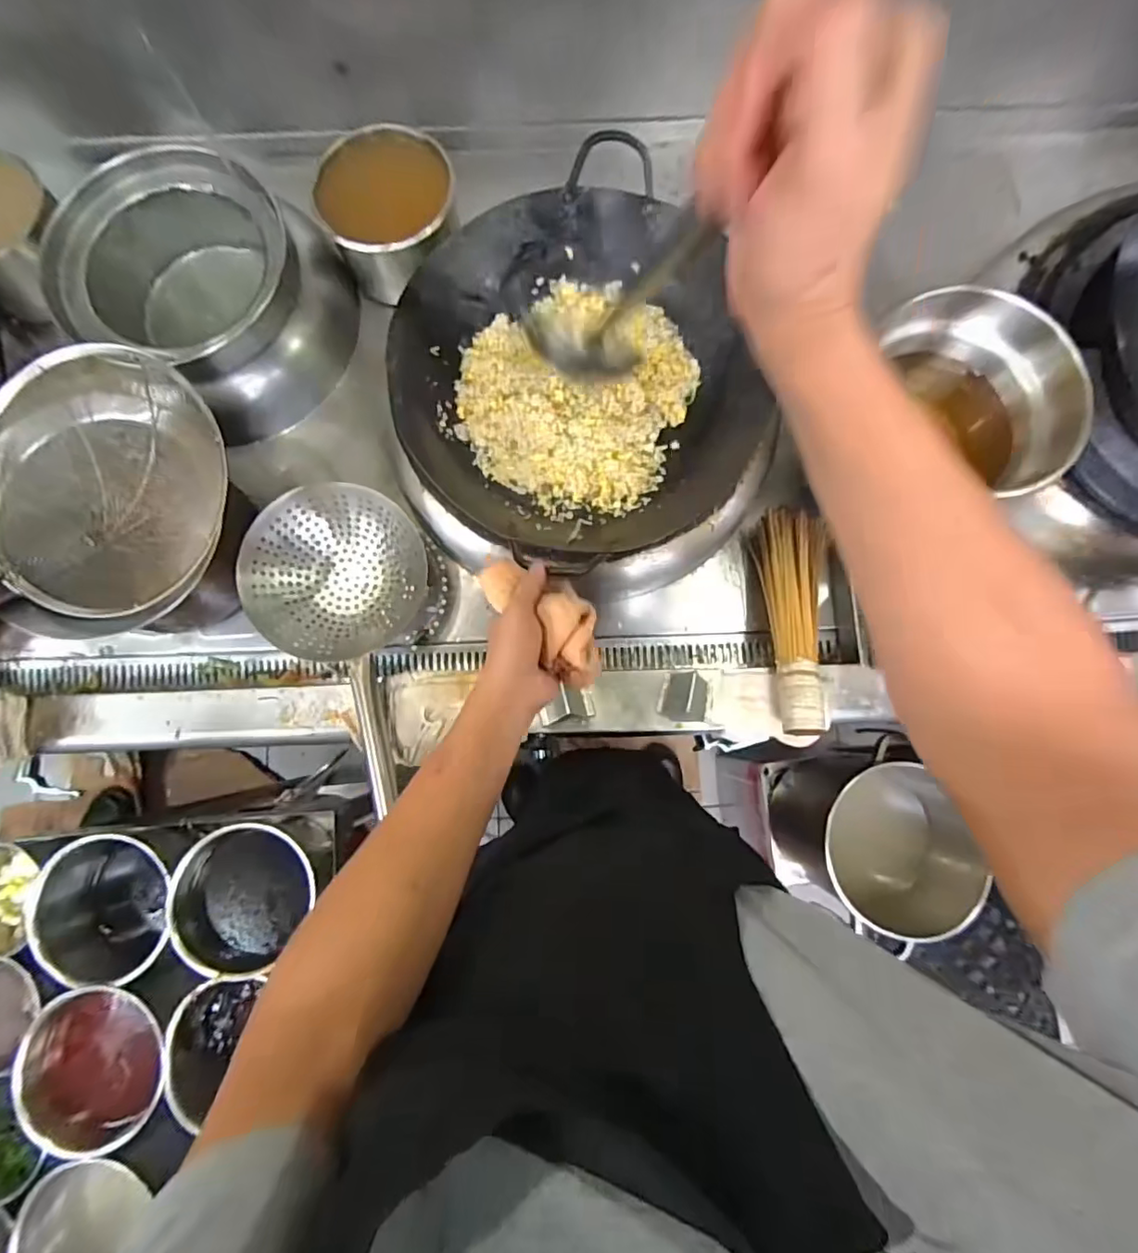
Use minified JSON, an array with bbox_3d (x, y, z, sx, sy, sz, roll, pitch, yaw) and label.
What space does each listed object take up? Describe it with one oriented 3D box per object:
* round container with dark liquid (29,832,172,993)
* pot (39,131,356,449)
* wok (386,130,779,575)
[{"bbox_3d":[-0.512,0.318,0.655,0.166,0.119,0.153,0,79,0],"label":"round container with dark liquid"},{"bbox_3d":[-0.479,-0.457,0.784,0.269,0.209,0.301,33,81,6],"label":"pot"},{"bbox_3d":[0.021,-0.291,0.676,0.424,0.129,0.405,-34,81,-6],"label":"wok"}]

